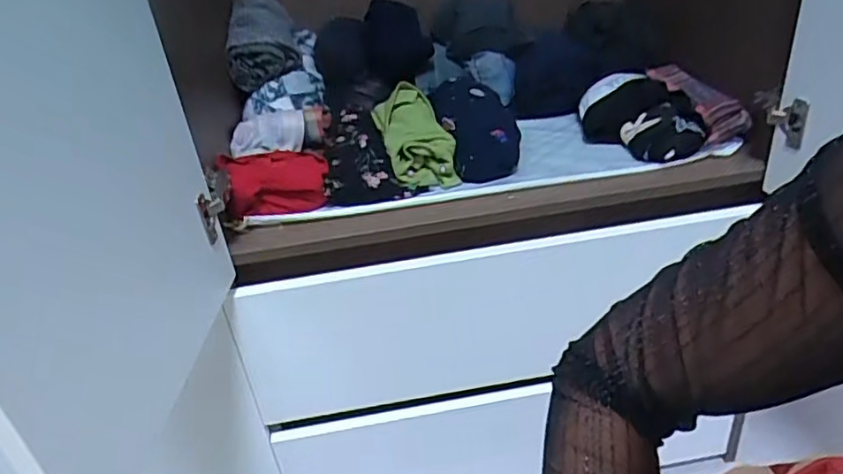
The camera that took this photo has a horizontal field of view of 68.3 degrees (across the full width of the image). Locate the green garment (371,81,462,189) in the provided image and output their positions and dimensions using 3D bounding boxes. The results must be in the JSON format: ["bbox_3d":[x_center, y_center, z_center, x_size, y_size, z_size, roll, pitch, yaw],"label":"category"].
[{"bbox_3d":[-0.012,-0.152,0.896,0.089,0.053,0.193,-12,48,-9],"label":"green garment"}]

